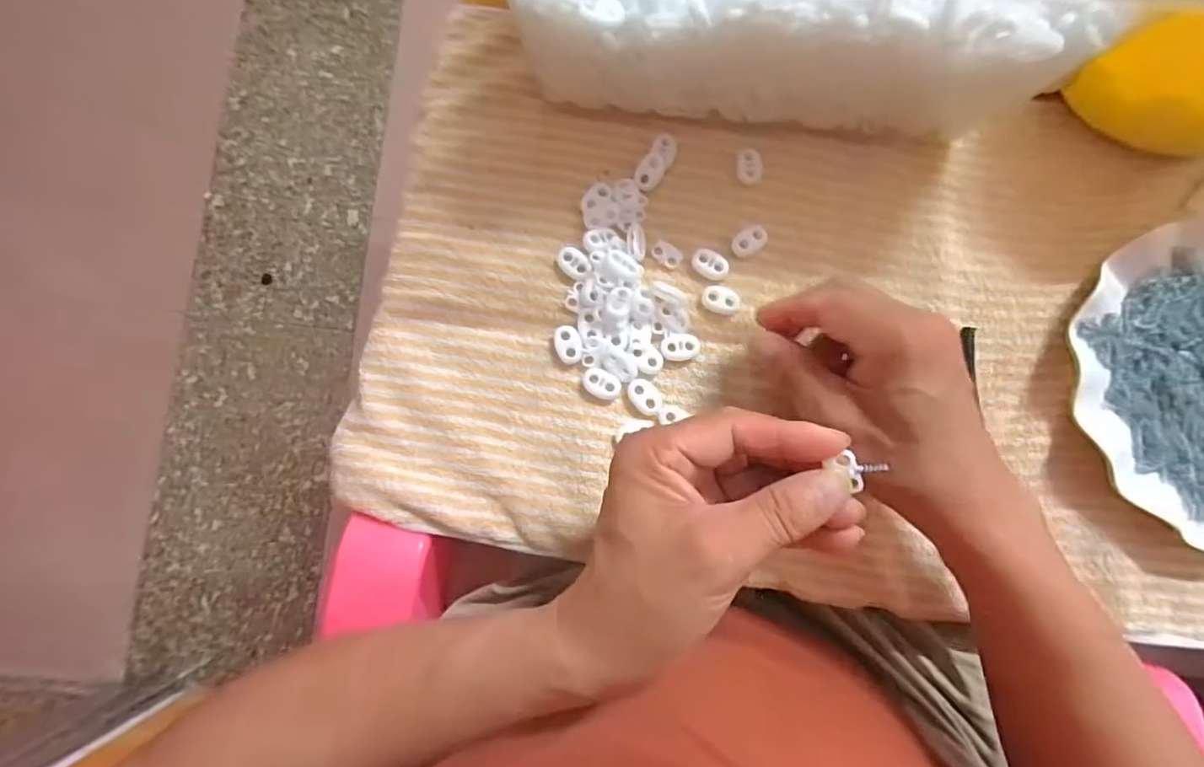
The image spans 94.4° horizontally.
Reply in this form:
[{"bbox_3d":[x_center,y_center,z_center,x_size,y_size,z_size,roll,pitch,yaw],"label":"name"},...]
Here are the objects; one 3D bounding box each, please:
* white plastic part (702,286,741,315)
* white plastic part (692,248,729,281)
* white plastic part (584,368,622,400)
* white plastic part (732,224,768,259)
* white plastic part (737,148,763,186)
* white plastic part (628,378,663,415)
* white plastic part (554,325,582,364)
[{"bbox_3d":[0.070,-0.049,0.328,0.021,0.006,0.015,20,83,0],"label":"white plastic part"},{"bbox_3d":[0.064,-0.071,0.330,0.022,0.006,0.015,31,83,1],"label":"white plastic part"},{"bbox_3d":[0.000,0.001,0.320,0.022,0.005,0.015,27,83,1],"label":"white plastic part"},{"bbox_3d":[0.088,-0.085,0.333,0.023,0.006,0.015,-35,86,-6],"label":"white plastic part"},{"bbox_3d":[0.089,-0.130,0.336,0.014,0.004,0.021,-8,84,-3],"label":"white plastic part"},{"bbox_3d":[0.025,0.008,0.320,0.015,0.004,0.022,-36,86,-6],"label":"white plastic part"},{"bbox_3d":[-0.019,-0.022,0.322,0.014,0.006,0.023,-16,84,-4],"label":"white plastic part"}]

